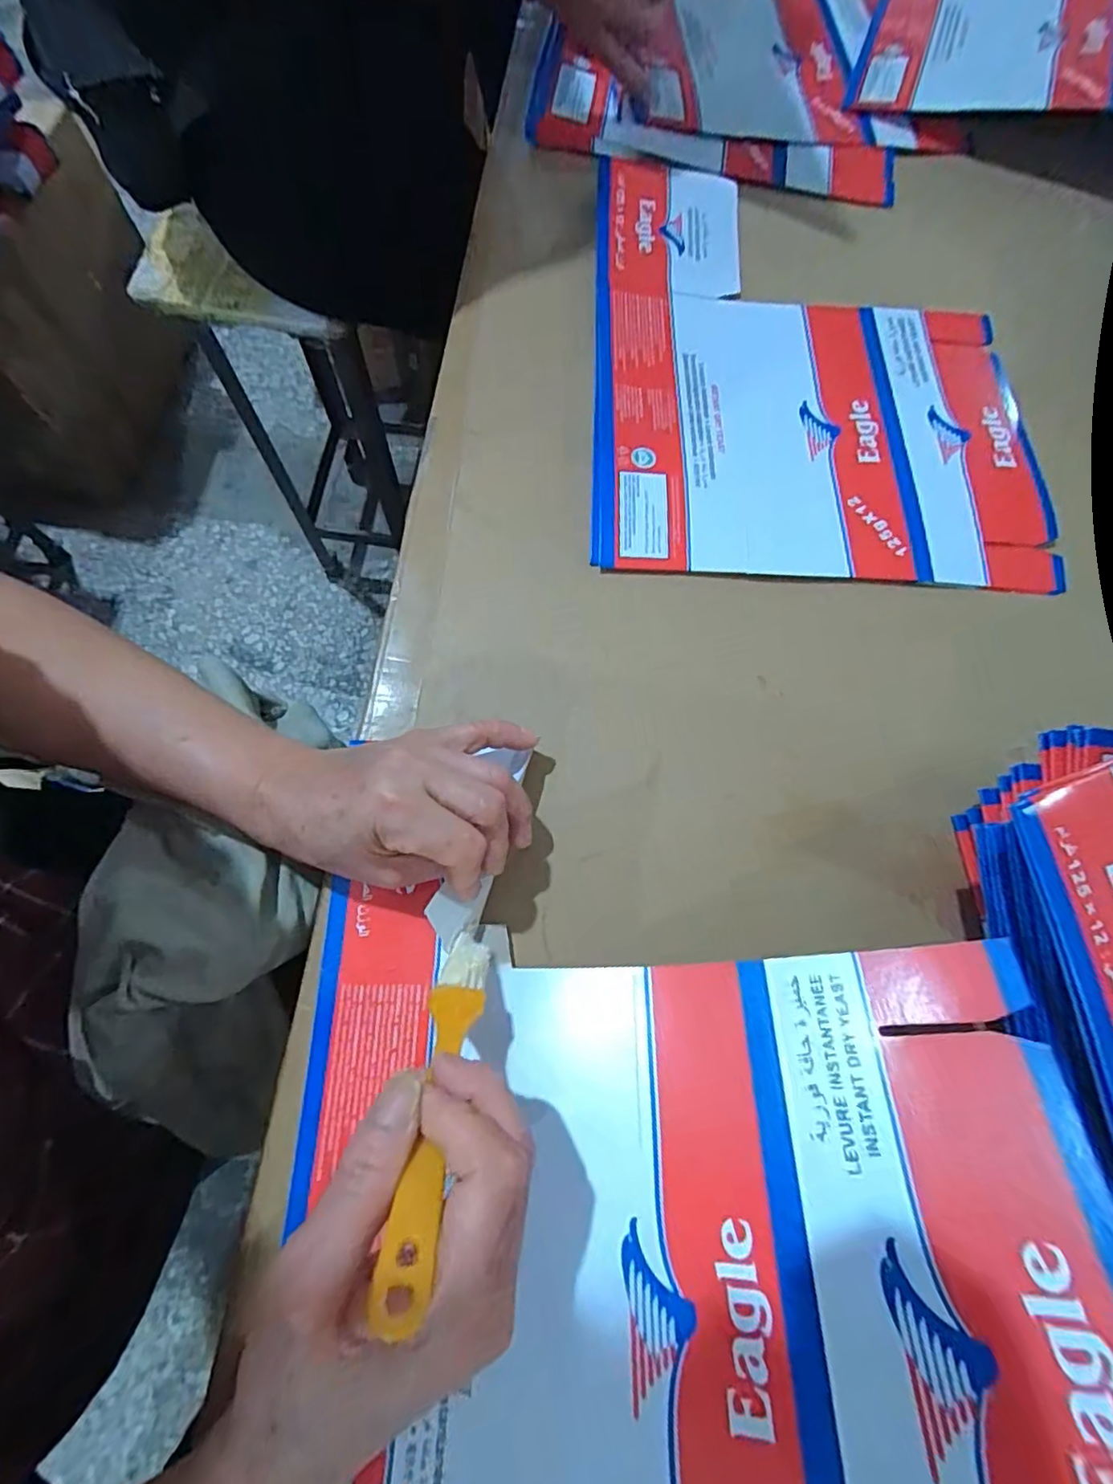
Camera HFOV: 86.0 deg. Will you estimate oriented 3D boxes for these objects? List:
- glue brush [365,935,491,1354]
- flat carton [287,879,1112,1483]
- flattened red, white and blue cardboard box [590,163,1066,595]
[{"bbox_3d":[-0.040,0.118,0.212,0.021,0.139,0.016,-1,109,-2],"label":"glue brush"},{"bbox_3d":[0.027,0.180,0.196,0.278,0.060,0.253,-12,51,20],"label":"flat carton"},{"bbox_3d":[0.171,-0.266,0.414,0.288,0.014,0.346,2,72,-1],"label":"flattened red, white and blue cardboard box"}]

